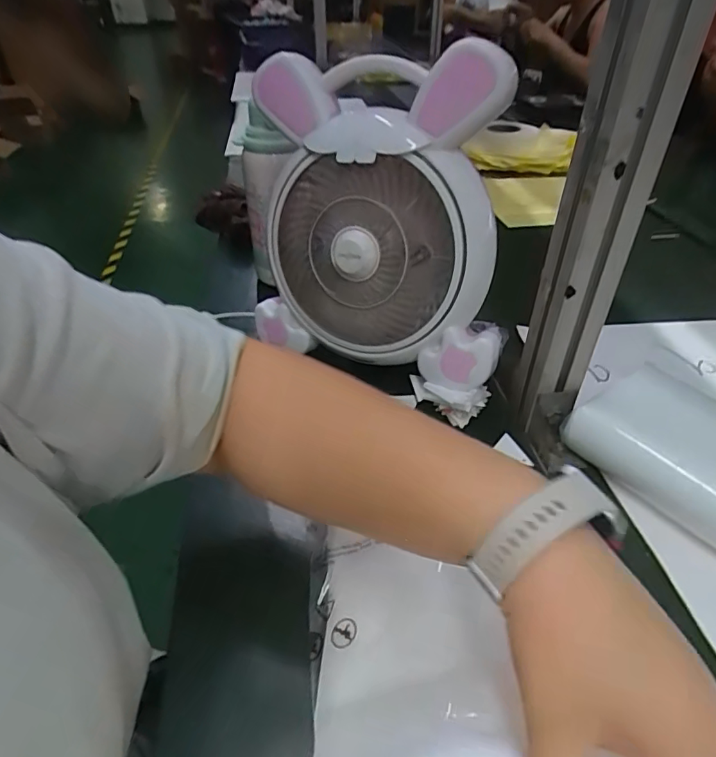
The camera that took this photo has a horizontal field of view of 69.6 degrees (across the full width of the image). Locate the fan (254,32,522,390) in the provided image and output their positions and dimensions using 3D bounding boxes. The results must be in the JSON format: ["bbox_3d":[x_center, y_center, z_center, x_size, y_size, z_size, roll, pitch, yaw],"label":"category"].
[{"bbox_3d":[0.018,-0.139,0.456,0.231,0.243,0.104,20,43,22],"label":"fan"}]

